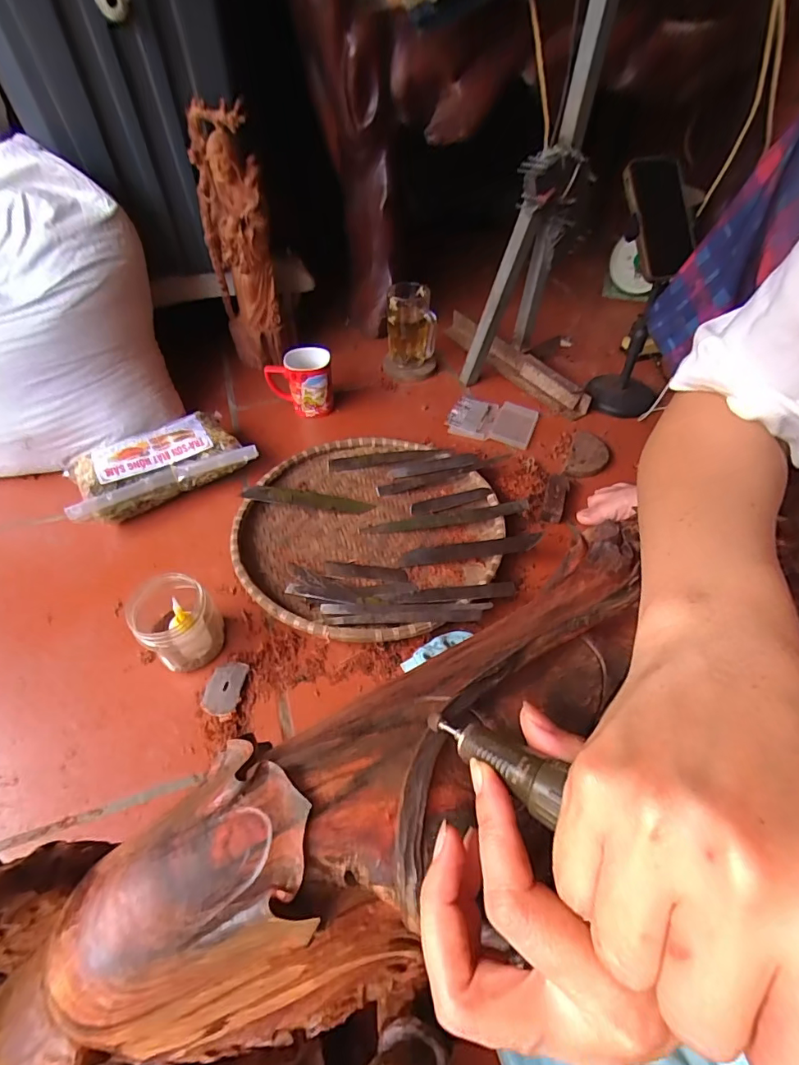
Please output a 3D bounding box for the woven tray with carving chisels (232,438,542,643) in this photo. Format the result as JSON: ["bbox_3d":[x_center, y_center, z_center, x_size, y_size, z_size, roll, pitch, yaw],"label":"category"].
[{"bbox_3d":[-0.029,-0.010,0.613,0.342,0.033,0.334,-10,49,-7],"label":"woven tray with carving chisels"}]

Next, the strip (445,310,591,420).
[{"bbox_3d":[0.204,-0.312,0.861,0.057,0.054,0.340,-25,52,-20],"label":"strip"}]

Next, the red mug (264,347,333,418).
[{"bbox_3d":[-0.164,-0.249,0.790,0.110,0.093,0.068,-7,49,-5],"label":"red mug"}]

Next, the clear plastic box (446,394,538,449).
[{"bbox_3d":[0.156,-0.190,0.787,0.136,0.016,0.107,14,50,14],"label":"clear plastic box"}]

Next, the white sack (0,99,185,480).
[{"bbox_3d":[-0.618,-0.349,0.703,0.452,0.364,0.425,-13,49,-10],"label":"white sack"}]

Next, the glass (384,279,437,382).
[{"bbox_3d":[0.019,-0.355,0.847,0.090,0.143,0.106,-1,48,0],"label":"glass"}]

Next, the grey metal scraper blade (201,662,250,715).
[{"bbox_3d":[-0.179,0.159,0.484,0.037,0.005,0.053,4,49,5],"label":"grey metal scraper blade"}]

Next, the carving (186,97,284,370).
[{"bbox_3d":[-0.265,-0.474,0.799,0.108,0.346,0.108,-15,50,-12],"label":"carving"}]

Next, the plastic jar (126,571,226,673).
[{"bbox_3d":[-0.229,0.089,0.488,0.072,0.093,0.078,-33,56,-25],"label":"plastic jar"}]

